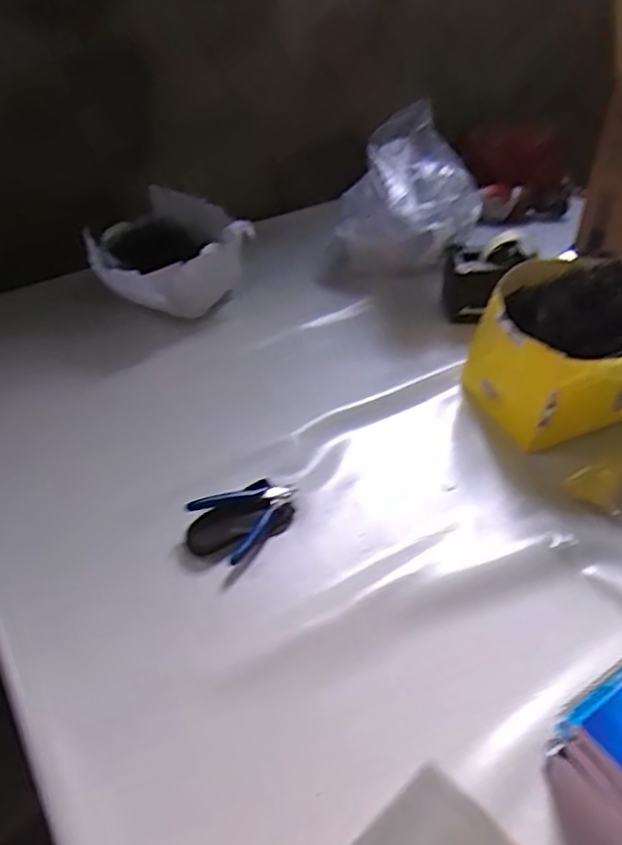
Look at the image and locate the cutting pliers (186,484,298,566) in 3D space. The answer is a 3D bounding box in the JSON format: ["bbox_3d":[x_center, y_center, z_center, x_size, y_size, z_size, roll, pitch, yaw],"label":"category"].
[{"bbox_3d":[-0.069,0.094,0.730,0.113,0.009,0.082,-33,67,-34],"label":"cutting pliers"}]

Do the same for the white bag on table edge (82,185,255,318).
[{"bbox_3d":[-0.228,-0.249,1.050,0.237,0.133,0.183,-33,51,-28],"label":"white bag on table edge"}]

